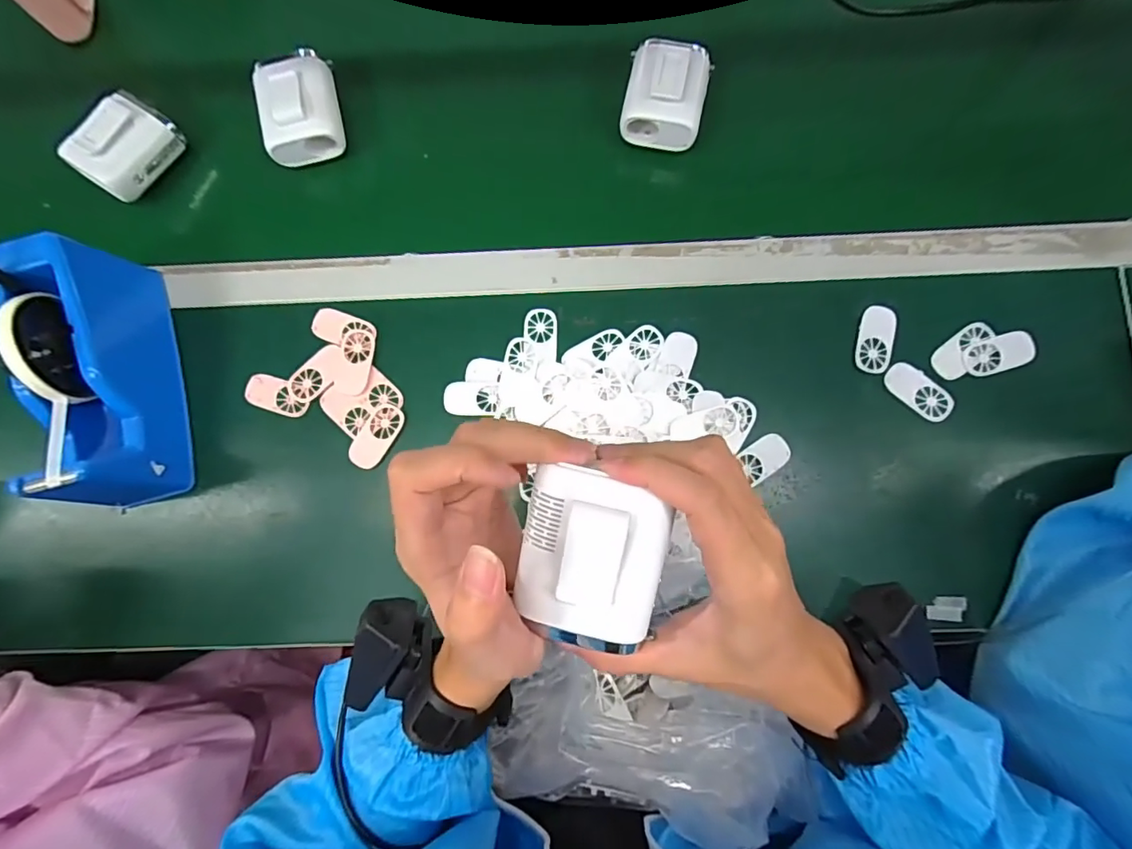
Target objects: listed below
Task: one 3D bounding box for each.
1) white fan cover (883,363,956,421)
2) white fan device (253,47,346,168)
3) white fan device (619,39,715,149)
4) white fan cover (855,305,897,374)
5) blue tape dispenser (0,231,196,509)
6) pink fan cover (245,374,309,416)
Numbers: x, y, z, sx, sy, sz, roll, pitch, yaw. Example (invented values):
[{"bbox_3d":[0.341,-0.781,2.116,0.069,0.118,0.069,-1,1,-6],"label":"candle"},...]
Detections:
[{"bbox_3d":[0.298,-0.028,0.439,0.058,0.006,0.030,44,86,4],"label":"white fan cover"},{"bbox_3d":[-0.240,-0.288,0.466,0.066,0.037,0.091,-15,84,-2],"label":"white fan device"},{"bbox_3d":[0.089,-0.294,0.458,0.069,0.033,0.091,9,84,1],"label":"white fan device"},{"bbox_3d":[0.265,-0.073,0.444,0.027,0.007,0.057,12,84,1],"label":"white fan cover"},{"bbox_3d":[-0.370,-0.038,0.412,0.067,0.101,0.206,-15,84,-2],"label":"blue tape dispenser"},{"bbox_3d":[-0.252,-0.025,0.458,0.056,0.005,0.029,16,84,2],"label":"pink fan cover"}]

